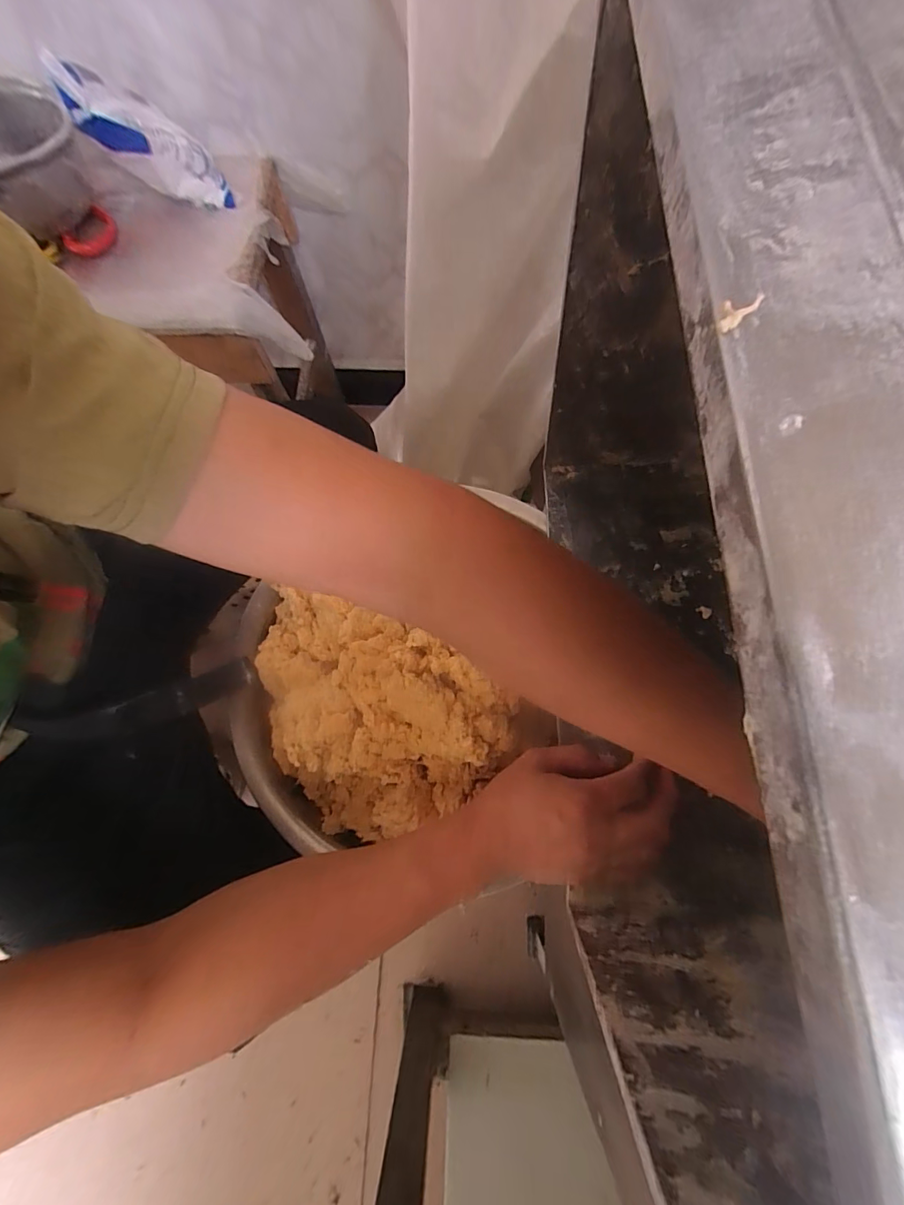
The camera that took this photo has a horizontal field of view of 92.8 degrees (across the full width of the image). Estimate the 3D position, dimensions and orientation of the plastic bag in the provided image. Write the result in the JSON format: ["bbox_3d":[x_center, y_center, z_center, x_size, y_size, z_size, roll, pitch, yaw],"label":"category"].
[{"bbox_3d":[-0.337,-0.519,0.482,0.161,0.058,0.090,-6,82,-39],"label":"plastic bag"}]

